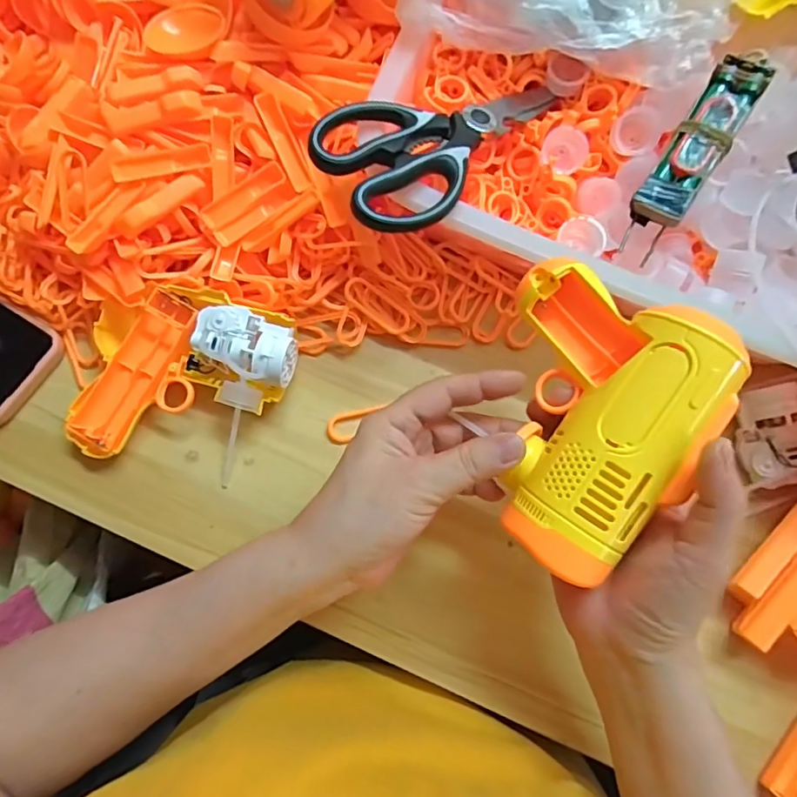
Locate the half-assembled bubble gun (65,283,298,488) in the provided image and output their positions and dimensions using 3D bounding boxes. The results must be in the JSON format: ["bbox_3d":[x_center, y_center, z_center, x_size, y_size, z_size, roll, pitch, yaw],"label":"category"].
[{"bbox_3d":[-0.146,-0.012,0.357,0.131,0.045,0.122,19,76,3],"label":"half-assembled bubble gun"}]

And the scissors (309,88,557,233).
[{"bbox_3d":[0.035,-0.165,0.329,0.179,0.019,0.083,-36,79,-24],"label":"scissors"}]

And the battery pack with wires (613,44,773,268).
[{"bbox_3d":[0.183,-0.155,0.329,0.034,0.023,0.138,32,91,7],"label":"battery pack with wires"}]

